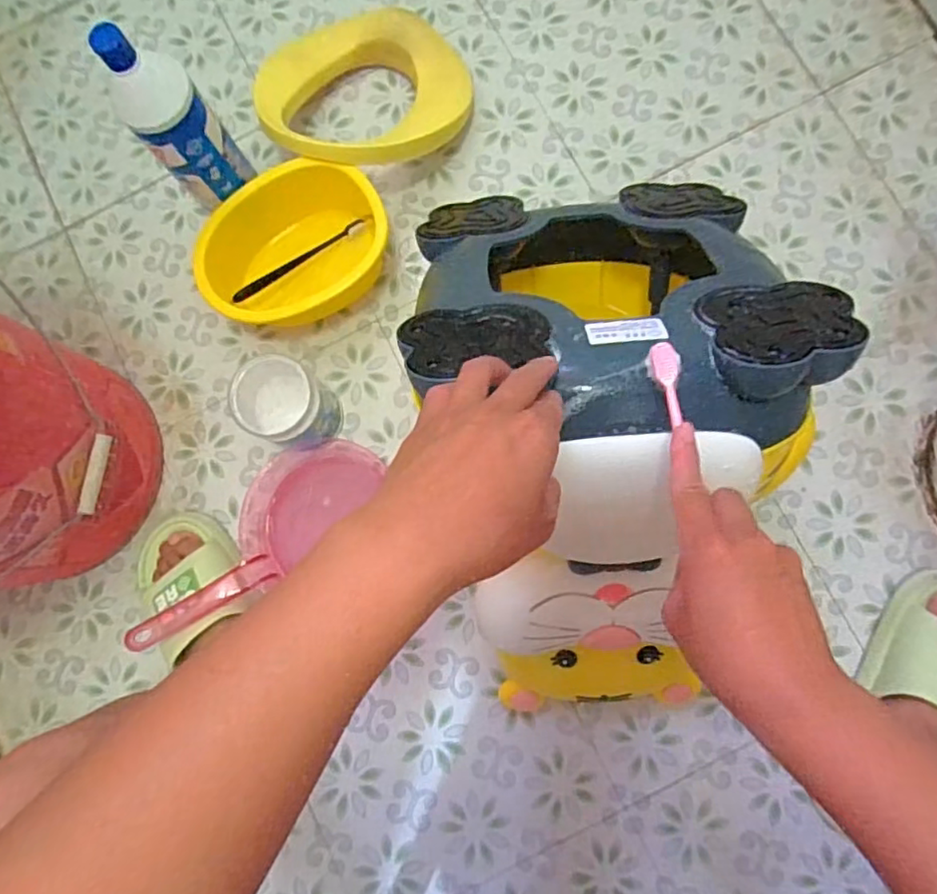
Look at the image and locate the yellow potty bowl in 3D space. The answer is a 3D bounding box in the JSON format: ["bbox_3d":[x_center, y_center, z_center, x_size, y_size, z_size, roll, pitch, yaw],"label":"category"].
[{"bbox_3d":[-0.191,-0.215,0.695,0.209,0.097,0.141,-20,81,0],"label":"yellow potty bowl"}]

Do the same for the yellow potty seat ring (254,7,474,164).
[{"bbox_3d":[-0.123,-0.418,0.720,0.236,0.089,0.180,-28,81,-1],"label":"yellow potty seat ring"}]

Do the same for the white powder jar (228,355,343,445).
[{"bbox_3d":[-0.186,-0.041,0.660,0.088,0.117,0.078,21,84,7],"label":"white powder jar"}]

